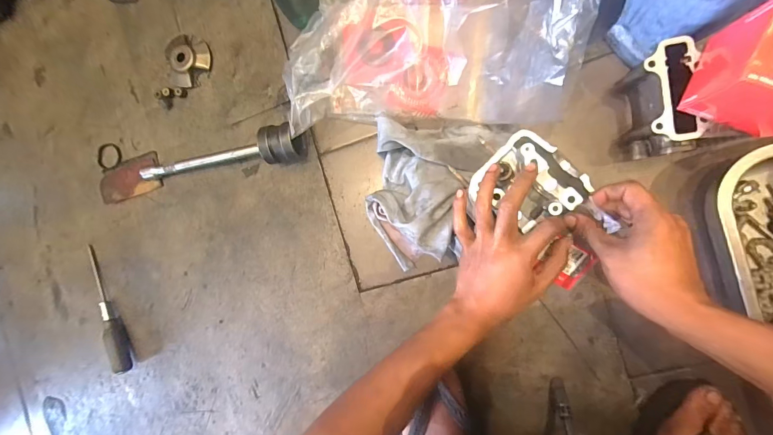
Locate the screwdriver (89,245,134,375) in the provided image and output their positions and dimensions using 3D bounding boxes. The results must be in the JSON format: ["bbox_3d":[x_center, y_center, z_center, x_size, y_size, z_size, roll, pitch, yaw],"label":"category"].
[{"bbox_3d":[-0.436,0.146,0.546,0.029,0.023,0.203,-12,91,10],"label":"screwdriver"}]

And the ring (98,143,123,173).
[{"bbox_3d":[-0.438,-0.096,0.550,0.043,0.007,0.042,0,90,7],"label":"ring"}]

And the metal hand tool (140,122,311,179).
[{"bbox_3d":[-0.233,-0.090,0.485,0.246,0.056,0.045,-4,92,10],"label":"metal hand tool"}]

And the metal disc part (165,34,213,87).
[{"bbox_3d":[-0.298,-0.231,0.512,0.072,0.020,0.075,0,93,9],"label":"metal disc part"}]

